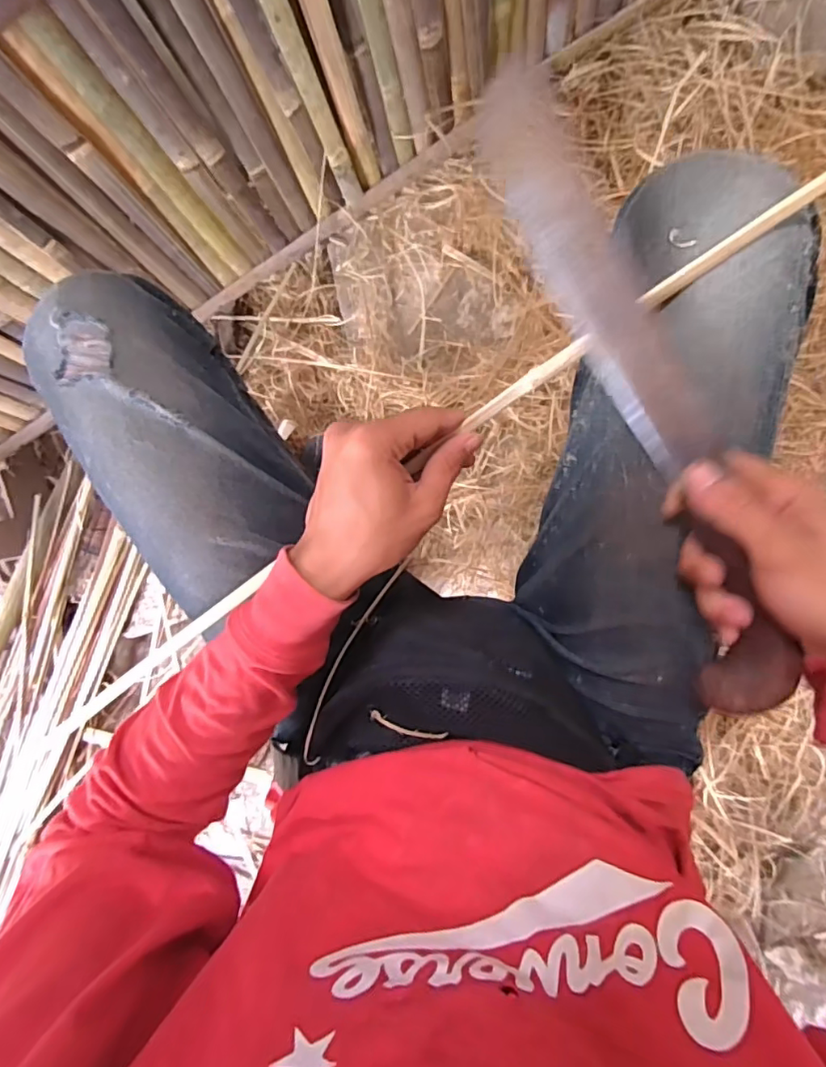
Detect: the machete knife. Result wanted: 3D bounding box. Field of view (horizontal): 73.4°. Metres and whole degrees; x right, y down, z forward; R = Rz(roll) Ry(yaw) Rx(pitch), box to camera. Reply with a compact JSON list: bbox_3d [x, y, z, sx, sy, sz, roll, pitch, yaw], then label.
[{"bbox_3d":[0.137,-0.088,0.332,0.062,0.026,0.399,-23,89,6],"label":"machete knife"}]

